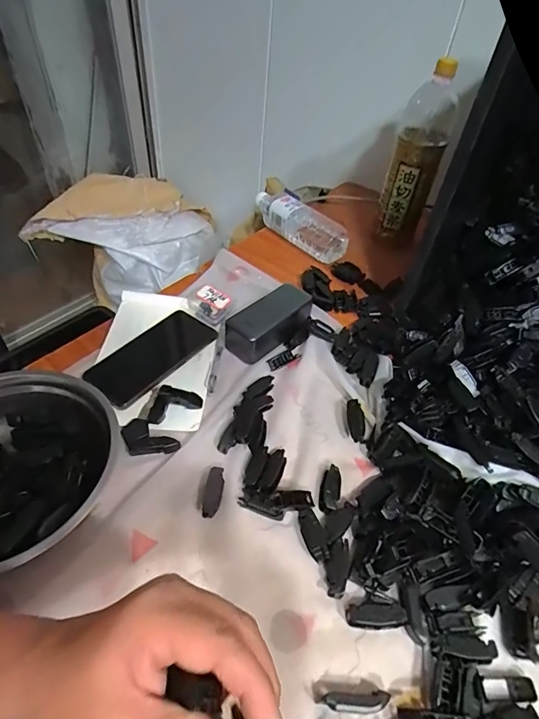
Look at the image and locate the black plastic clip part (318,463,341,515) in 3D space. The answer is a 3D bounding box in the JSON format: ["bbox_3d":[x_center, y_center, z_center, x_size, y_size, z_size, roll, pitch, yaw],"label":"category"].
[{"bbox_3d":[0.064,0.138,0.438,0.021,0.014,0.051,12,47,6],"label":"black plastic clip part"}]

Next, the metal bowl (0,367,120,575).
[{"bbox_3d":[-0.250,0.107,0.399,0.193,0.061,0.203,2,47,-3],"label":"metal bowl"}]

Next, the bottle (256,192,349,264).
[{"bbox_3d":[0.047,-0.252,0.761,0.059,0.065,0.206,-31,56,-29],"label":"bottle"}]

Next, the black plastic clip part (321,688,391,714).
[{"bbox_3d":[0.066,0.264,0.320,0.051,0.018,0.012,4,47,-1],"label":"black plastic clip part"}]

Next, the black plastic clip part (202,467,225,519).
[{"bbox_3d":[-0.058,0.135,0.424,0.019,0.009,0.049,9,47,3],"label":"black plastic clip part"}]

